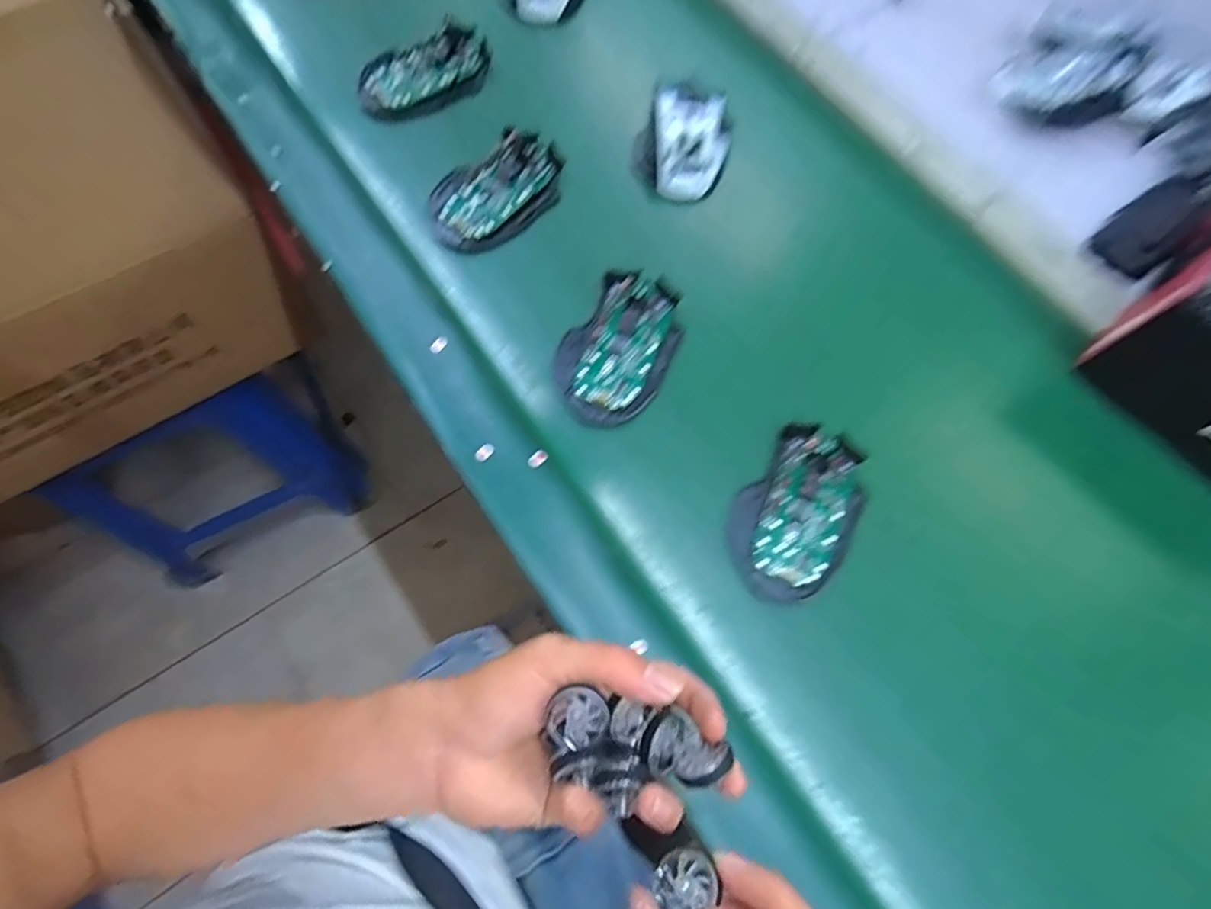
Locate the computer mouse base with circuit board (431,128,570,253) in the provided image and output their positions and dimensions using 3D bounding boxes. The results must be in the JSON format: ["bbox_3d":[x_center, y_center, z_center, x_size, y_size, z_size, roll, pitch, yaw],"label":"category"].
[{"bbox_3d":[-0.081,-0.202,0.456,0.113,0.017,0.067,-36,74,-15],"label":"computer mouse base with circuit board"}]

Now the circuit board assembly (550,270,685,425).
[{"bbox_3d":[0.011,-0.075,0.417,0.071,0.021,0.115,30,70,9],"label":"circuit board assembly"}]

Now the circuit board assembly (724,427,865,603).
[{"bbox_3d":[0.125,0.036,0.381,0.072,0.025,0.113,36,71,11],"label":"circuit board assembly"}]

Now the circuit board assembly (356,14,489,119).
[{"bbox_3d":[-0.151,-0.321,0.499,0.117,0.016,0.057,-34,74,-15],"label":"circuit board assembly"}]

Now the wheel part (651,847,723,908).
[{"bbox_3d":[0.032,0.168,0.234,0.024,0.010,0.023,-39,52,-10],"label":"wheel part"}]

